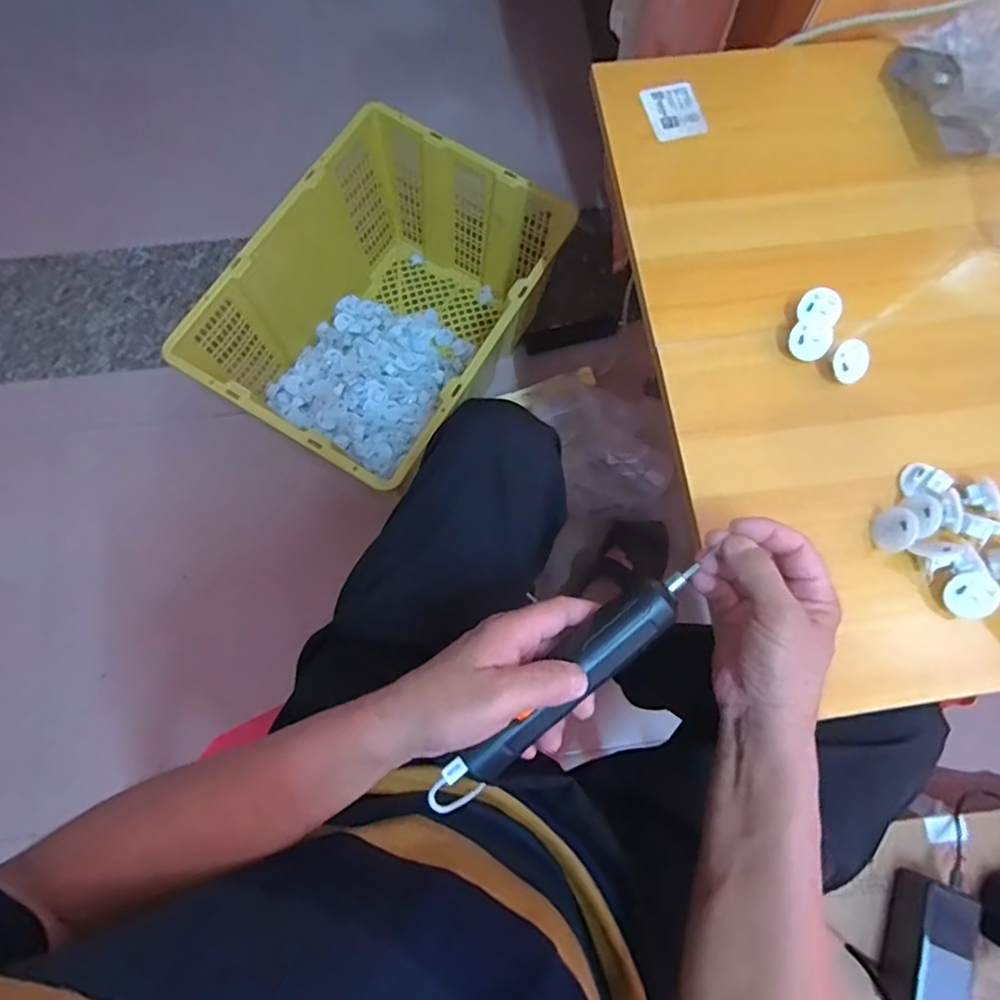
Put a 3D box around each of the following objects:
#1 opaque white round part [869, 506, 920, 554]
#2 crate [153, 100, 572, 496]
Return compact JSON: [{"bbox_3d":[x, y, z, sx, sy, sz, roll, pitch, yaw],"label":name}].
[{"bbox_3d":[0.292,0.022,0.431,0.017,0.031,0.033,6,94,-27],"label":"opaque white round part"},{"bbox_3d":[-0.151,-0.272,0.885,0.348,0.262,0.488,31,78,6],"label":"crate"}]

